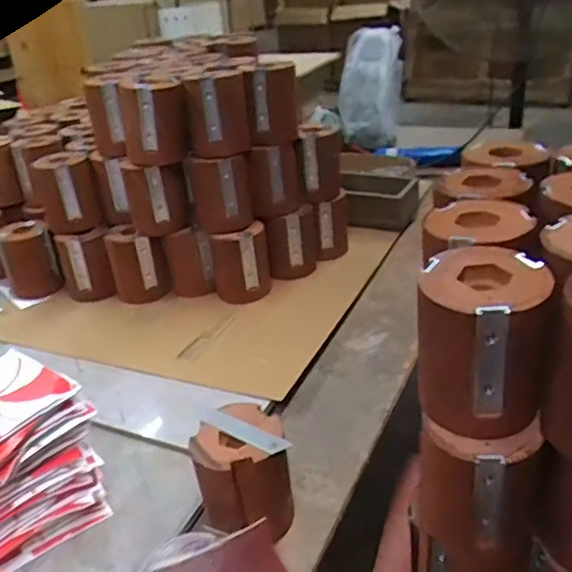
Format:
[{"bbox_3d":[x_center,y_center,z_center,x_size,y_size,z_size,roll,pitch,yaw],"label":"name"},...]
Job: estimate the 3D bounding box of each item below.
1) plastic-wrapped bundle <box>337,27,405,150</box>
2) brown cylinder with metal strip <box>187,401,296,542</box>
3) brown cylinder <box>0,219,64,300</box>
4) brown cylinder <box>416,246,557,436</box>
[{"bbox_3d":[0.196,-0.465,1.406,0.137,0.293,0.107,1,-6,9],"label":"plastic-wrapped bundle"},{"bbox_3d":[-0.040,0.166,0.522,0.080,0.100,0.082,-15,32,-19],"label":"brown cylinder with metal strip"},{"bbox_3d":[-0.388,-0.038,0.917,0.073,0.099,0.068,-17,32,-22],"label":"brown cylinder"},{"bbox_3d":[0.124,0.036,0.392,0.078,0.098,0.069,8,32,20],"label":"brown cylinder"}]

